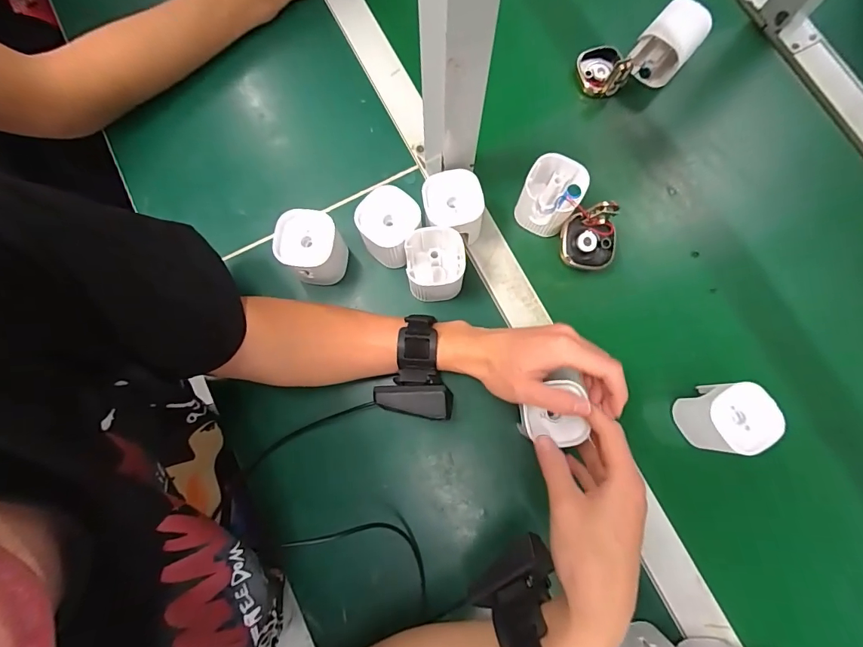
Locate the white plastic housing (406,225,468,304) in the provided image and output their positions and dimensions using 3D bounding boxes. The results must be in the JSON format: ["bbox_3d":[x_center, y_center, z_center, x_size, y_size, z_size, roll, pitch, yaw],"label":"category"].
[{"bbox_3d":[0.003,-0.056,0.417,0.056,0.064,0.063,0,79,1],"label":"white plastic housing"}]

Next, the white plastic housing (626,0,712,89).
[{"bbox_3d":[0.260,-0.306,0.471,0.051,0.053,0.071,44,83,8],"label":"white plastic housing"}]

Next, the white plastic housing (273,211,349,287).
[{"bbox_3d":[-0.113,-0.071,0.420,0.060,0.065,0.057,1,79,0],"label":"white plastic housing"}]

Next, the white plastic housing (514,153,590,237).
[{"bbox_3d":[0.119,-0.129,0.431,0.054,0.061,0.055,24,80,5],"label":"white plastic housing"}]

